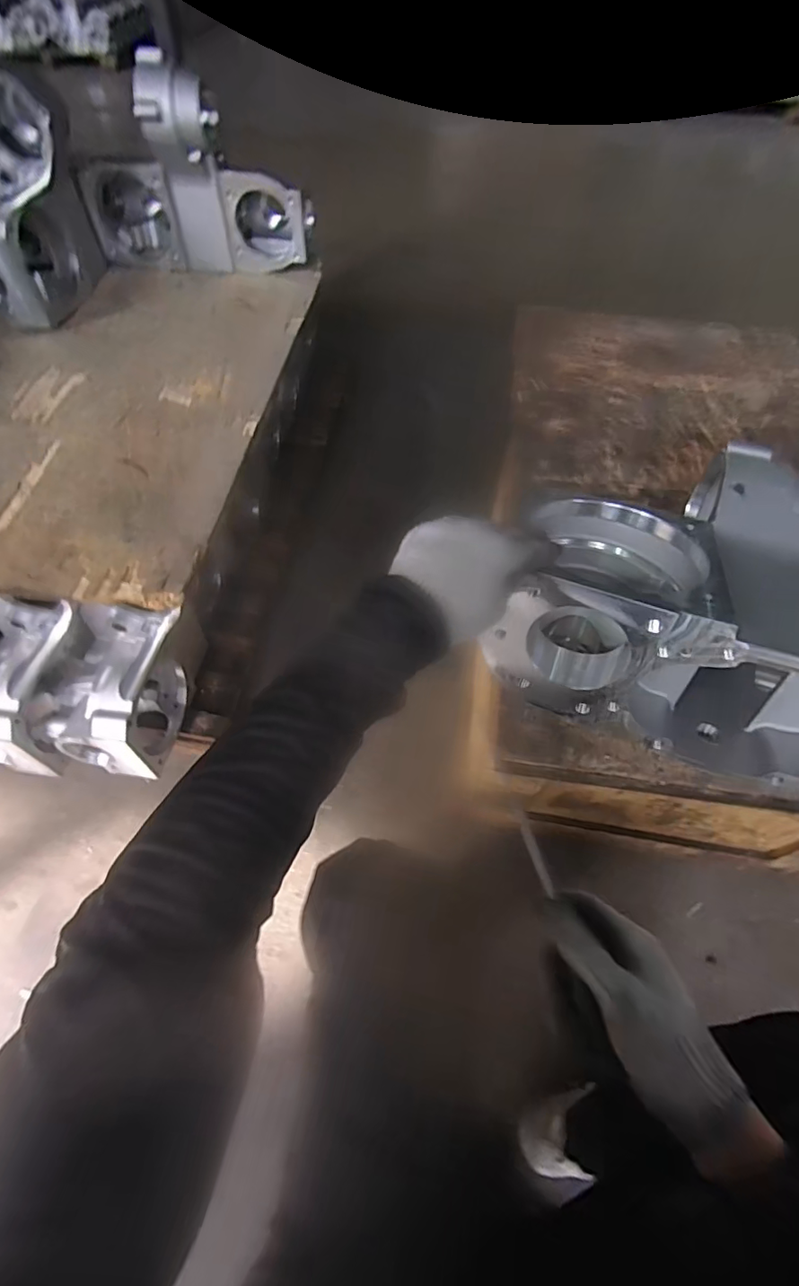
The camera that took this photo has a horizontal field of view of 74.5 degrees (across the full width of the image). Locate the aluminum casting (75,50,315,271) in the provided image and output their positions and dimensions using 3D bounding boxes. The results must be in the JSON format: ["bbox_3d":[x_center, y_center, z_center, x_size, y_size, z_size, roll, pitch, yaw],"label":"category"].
[{"bbox_3d":[-0.428,-0.962,1.084,0.452,0.305,0.167,1,57,0],"label":"aluminum casting"}]

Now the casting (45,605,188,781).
[{"bbox_3d":[-0.463,0.085,0.880,0.154,0.194,0.228,11,58,6],"label":"casting"}]

